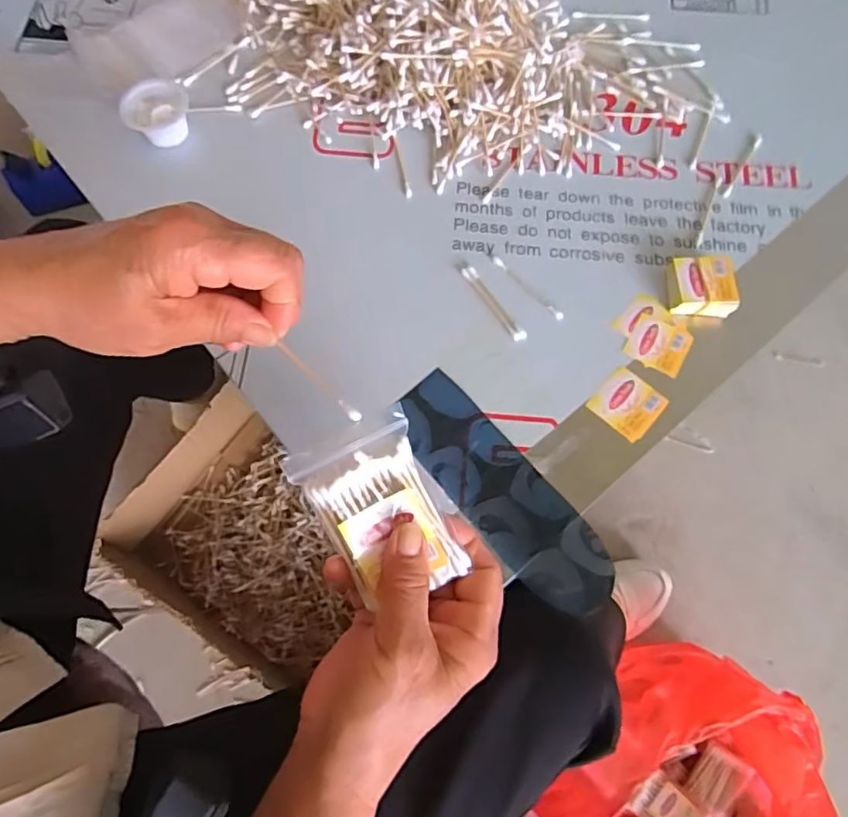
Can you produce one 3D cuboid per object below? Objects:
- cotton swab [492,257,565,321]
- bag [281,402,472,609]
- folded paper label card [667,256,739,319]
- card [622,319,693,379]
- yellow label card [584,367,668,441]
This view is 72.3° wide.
[{"bbox_3d":[0.082,-0.096,0.458,0.008,0.004,0.076,-41,76,-14],"label":"cotton swab"},{"bbox_3d":[-0.022,0.053,0.284,0.060,0.012,0.087,-25,97,-4],"label":"bag"},{"bbox_3d":[0.215,-0.094,0.449,0.046,0.019,0.043,1,71,-1],"label":"folded paper label card"},{"bbox_3d":[0.179,-0.049,0.442,0.044,0.004,0.042,27,72,8],"label":"card"},{"bbox_3d":[0.151,-0.004,0.428,0.044,0.004,0.044,42,75,12],"label":"yellow label card"}]

